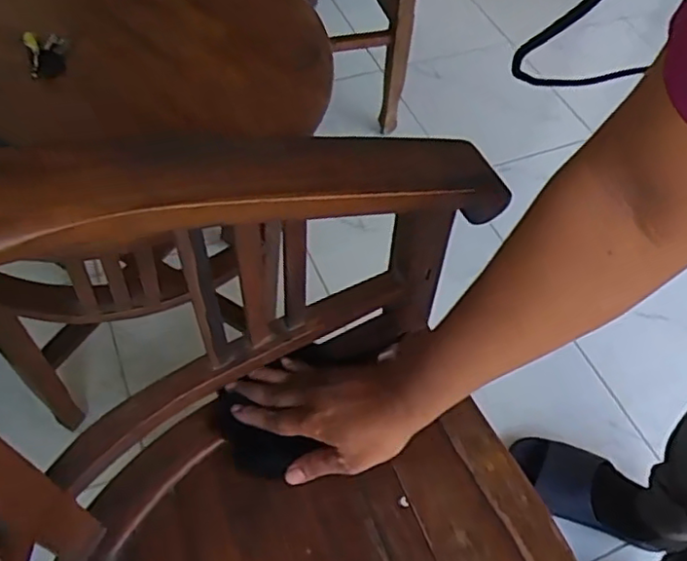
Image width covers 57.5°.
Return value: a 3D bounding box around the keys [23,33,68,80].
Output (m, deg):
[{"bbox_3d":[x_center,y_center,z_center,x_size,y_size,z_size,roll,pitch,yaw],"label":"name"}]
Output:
[{"bbox_3d":[-0.291,-0.226,0.617,0.039,0.015,0.064,-17,58,-16],"label":"keys"}]

